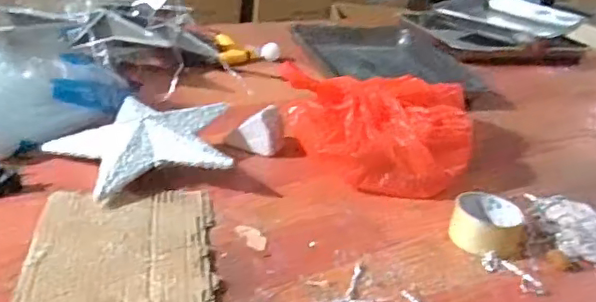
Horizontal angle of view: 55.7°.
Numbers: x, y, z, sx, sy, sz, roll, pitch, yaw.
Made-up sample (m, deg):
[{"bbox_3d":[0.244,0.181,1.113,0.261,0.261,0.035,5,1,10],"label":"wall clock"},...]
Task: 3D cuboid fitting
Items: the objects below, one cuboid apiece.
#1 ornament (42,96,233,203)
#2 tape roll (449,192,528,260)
[{"bbox_3d":[-0.206,-0.013,0.760,0.239,0.061,0.223,-6,28,-25],"label":"ornament"},{"bbox_3d":[0.234,0.091,0.687,0.088,0.042,0.088,6,25,-3],"label":"tape roll"}]

